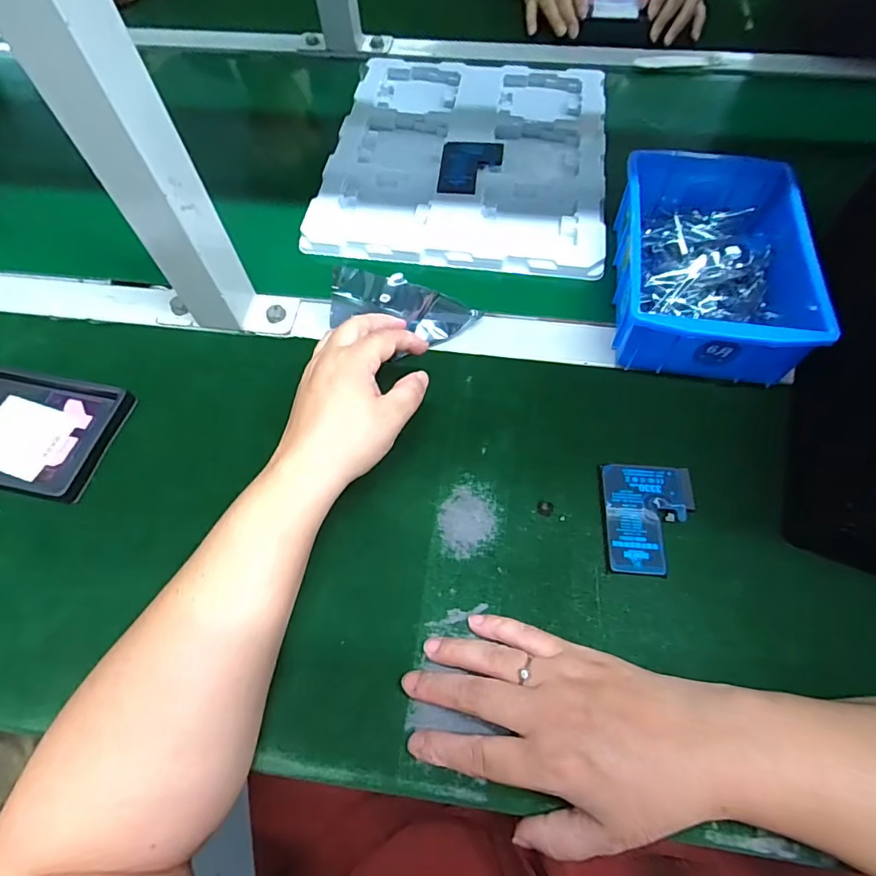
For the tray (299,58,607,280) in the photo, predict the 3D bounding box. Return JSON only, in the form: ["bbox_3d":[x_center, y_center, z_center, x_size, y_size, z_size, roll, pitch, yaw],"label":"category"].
[{"bbox_3d":[0.031,-0.303,0.519,0.274,0.017,0.326,6,62,4],"label":"tray"}]

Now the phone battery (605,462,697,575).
[{"bbox_3d":[0.142,0.054,0.333,0.058,0.007,0.075,5,62,3],"label":"phone battery"}]

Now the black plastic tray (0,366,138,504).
[{"bbox_3d":[-0.320,-0.010,0.374,0.158,0.014,0.094,12,63,7],"label":"black plastic tray"}]

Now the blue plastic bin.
[{"bbox_3d":[0.213,-0.143,0.401,0.127,0.066,0.202,8,62,5],"label":"blue plastic bin"}]

